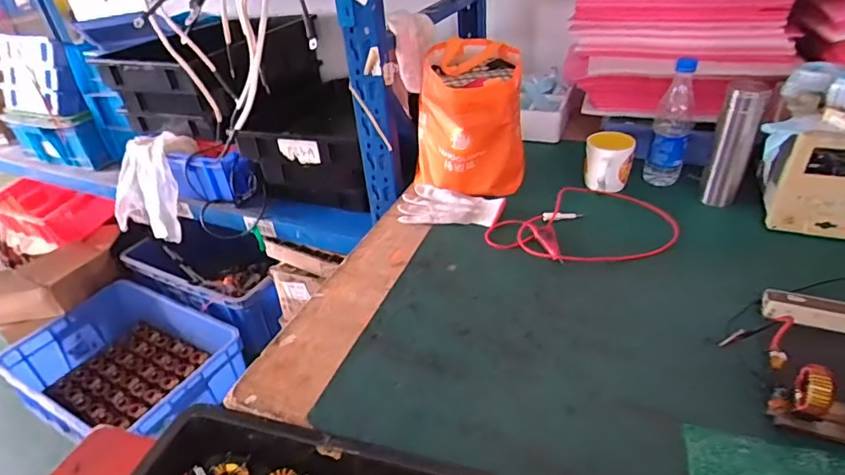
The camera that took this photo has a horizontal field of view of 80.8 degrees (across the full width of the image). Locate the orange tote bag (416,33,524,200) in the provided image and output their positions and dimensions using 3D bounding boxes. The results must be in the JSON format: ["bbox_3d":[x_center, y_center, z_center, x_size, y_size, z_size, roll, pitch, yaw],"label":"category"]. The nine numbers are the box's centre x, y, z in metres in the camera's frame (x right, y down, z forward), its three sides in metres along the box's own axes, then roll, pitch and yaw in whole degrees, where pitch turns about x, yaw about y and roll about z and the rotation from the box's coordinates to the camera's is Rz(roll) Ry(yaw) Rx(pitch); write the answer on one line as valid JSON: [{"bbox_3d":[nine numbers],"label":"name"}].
[{"bbox_3d":[0.094,-0.225,0.967,0.205,0.233,0.226,-1,36,7],"label":"orange tote bag"}]

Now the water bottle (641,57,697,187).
[{"bbox_3d":[0.451,-0.198,0.897,0.064,0.226,0.082,12,39,23],"label":"water bottle"}]

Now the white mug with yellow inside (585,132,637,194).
[{"bbox_3d":[0.353,-0.145,0.938,0.086,0.100,0.109,8,38,19],"label":"white mug with yellow inside"}]

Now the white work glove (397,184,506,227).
[{"bbox_3d":[0.053,-0.063,0.920,0.190,0.019,0.109,3,36,11],"label":"white work glove"}]

